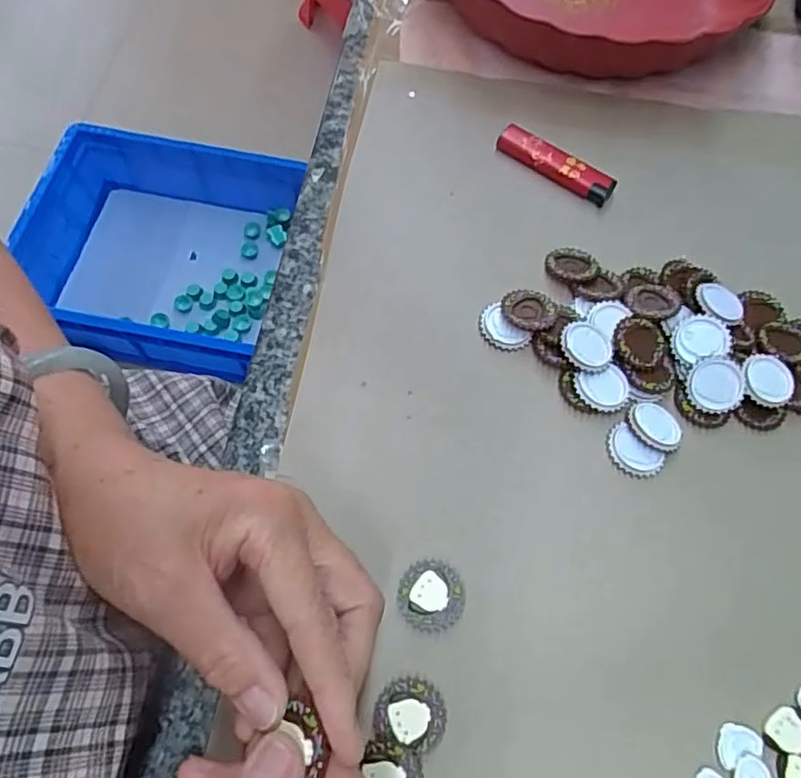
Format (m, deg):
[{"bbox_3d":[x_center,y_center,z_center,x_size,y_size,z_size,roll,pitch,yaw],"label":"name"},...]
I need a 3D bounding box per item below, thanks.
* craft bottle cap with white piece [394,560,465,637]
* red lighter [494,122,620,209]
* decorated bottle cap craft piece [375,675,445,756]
[{"bbox_3d":[0.014,0.091,0.270,0.029,0.004,0.030,1,65,-1],"label":"craft bottle cap with white piece"},{"bbox_3d":[0.093,-0.135,0.369,0.074,0.010,0.018,33,69,13],"label":"red lighter"},{"bbox_3d":[0.004,0.132,0.250,0.028,0.004,0.026,1,65,-1],"label":"decorated bottle cap craft piece"}]

